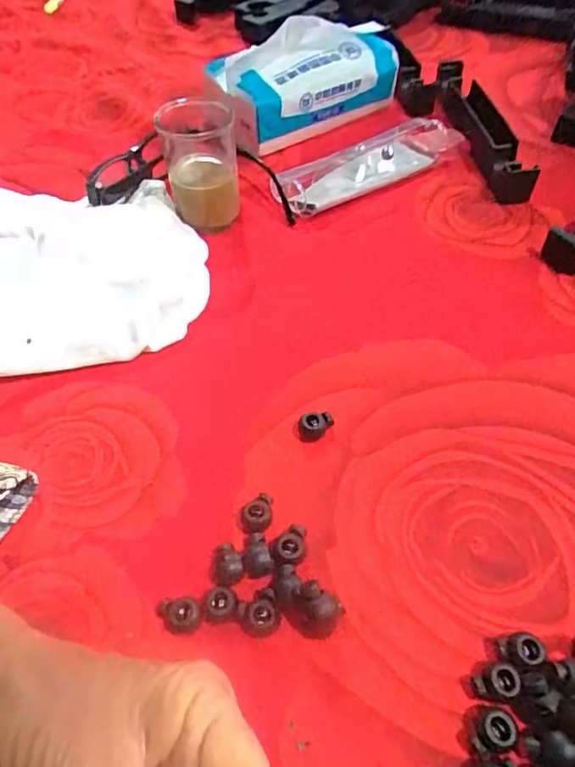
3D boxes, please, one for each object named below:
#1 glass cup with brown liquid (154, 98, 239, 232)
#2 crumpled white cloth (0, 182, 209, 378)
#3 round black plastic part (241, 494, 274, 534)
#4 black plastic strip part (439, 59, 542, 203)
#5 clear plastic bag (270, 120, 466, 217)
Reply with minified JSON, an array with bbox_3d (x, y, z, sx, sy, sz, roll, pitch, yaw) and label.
[{"bbox_3d":[-0.063,-0.158,0.389,0.053,0.076,0.047,-5,53,-1],"label":"glass cup with brown liquid"},{"bbox_3d":[-0.184,-0.079,0.358,0.250,0.035,0.171,-7,53,-3],"label":"crumpled white cloth"},{"bbox_3d":[-0.015,0.066,0.264,0.015,0.010,0.019,1,53,3],"label":"round black plastic part"},{"bbox_3d":[0.168,-0.220,0.457,0.028,0.036,0.170,-7,53,-3],"label":"black plastic strip part"},{"bbox_3d":[0.068,-0.185,0.437,0.162,0.027,0.049,-28,57,-18],"label":"clear plastic bag"}]

